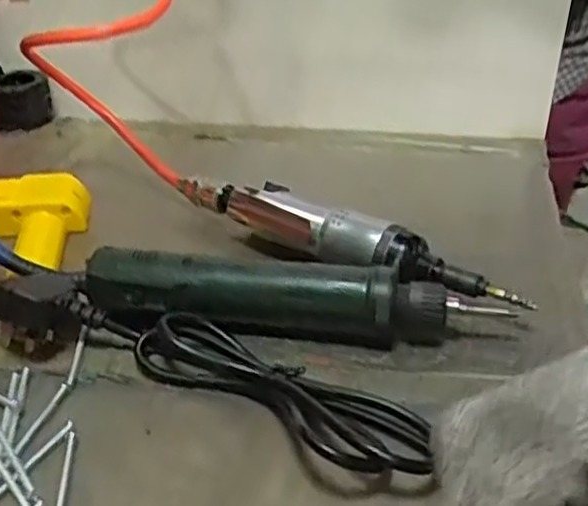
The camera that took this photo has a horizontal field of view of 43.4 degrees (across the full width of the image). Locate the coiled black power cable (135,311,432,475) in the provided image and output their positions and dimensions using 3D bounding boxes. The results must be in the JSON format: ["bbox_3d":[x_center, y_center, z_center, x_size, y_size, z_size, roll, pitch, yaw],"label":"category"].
[{"bbox_3d":[-0.012,0.072,0.375,0.167,0.025,0.057,18,36,26],"label":"coiled black power cable"}]

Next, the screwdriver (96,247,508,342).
[{"bbox_3d":[-0.004,0.027,0.431,0.235,0.037,0.033,3,32,4],"label":"screwdriver"}]

